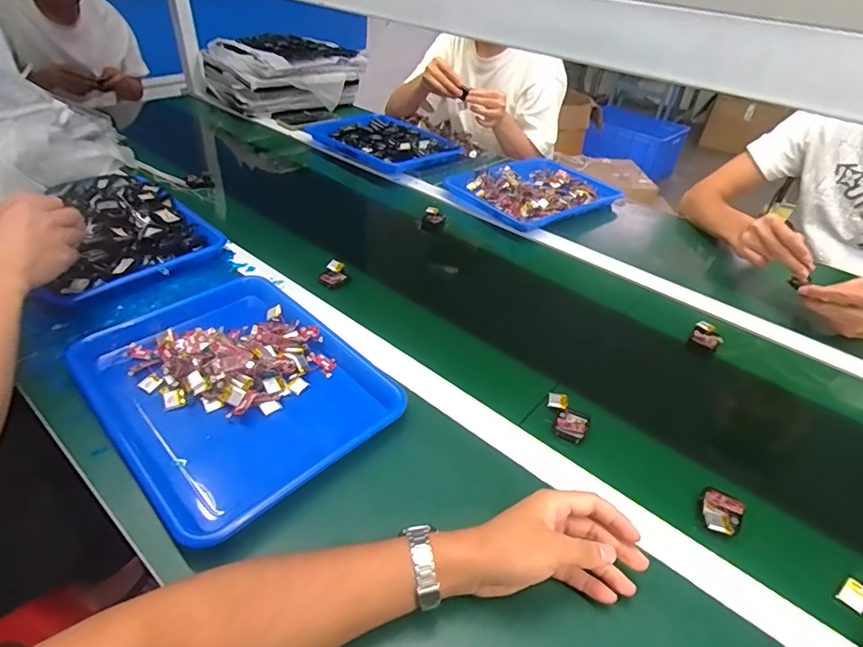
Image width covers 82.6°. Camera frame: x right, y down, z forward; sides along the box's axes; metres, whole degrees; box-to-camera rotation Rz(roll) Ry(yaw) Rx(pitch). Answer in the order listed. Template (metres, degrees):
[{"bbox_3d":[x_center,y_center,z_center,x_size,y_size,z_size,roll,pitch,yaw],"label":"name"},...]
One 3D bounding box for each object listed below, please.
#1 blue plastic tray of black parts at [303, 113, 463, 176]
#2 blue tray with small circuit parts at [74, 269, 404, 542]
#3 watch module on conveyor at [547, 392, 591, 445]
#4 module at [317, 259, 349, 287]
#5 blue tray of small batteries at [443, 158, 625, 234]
[{"bbox_3d":[-0.114,-0.438,1.174,0.243,0.044,0.308,-25,48,-31],"label":"blue plastic tray of black parts"},{"bbox_3d":[-0.218,0.055,0.551,0.340,0.042,0.258,34,47,31],"label":"blue tray with small circuit parts"},{"bbox_3d":[0.154,0.107,0.558,0.052,0.016,0.050,19,41,17],"label":"watch module on conveyor"},{"bbox_3d":[-0.148,-0.075,0.753,0.035,0.016,0.065,12,40,9],"label":"module"},{"bbox_3d":[0.217,-0.286,1.040,0.311,0.030,0.251,-25,47,-31],"label":"blue tray of small batteries"}]

